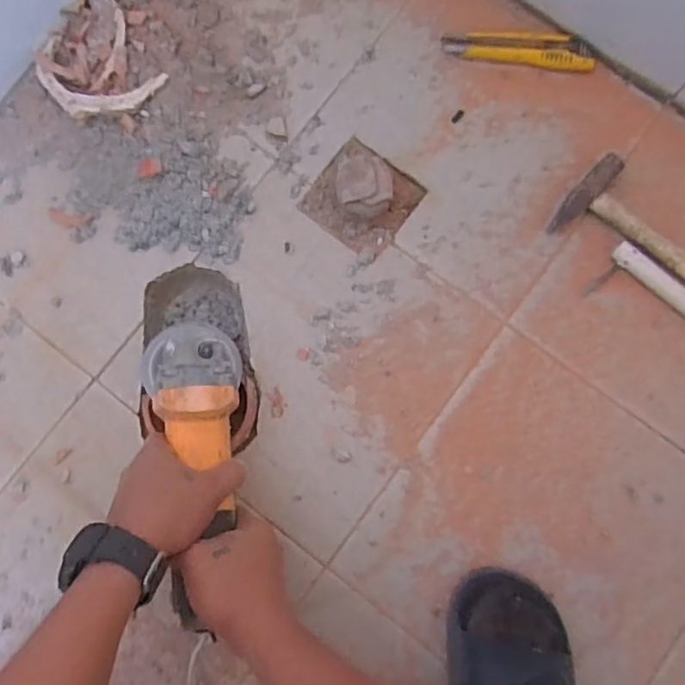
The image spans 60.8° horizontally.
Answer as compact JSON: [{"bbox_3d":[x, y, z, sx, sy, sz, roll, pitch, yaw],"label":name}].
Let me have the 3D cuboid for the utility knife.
[{"bbox_3d":[0.189,-0.315,0.624,0.157,0.021,0.032,5,81,2],"label":"utility knife"}]

